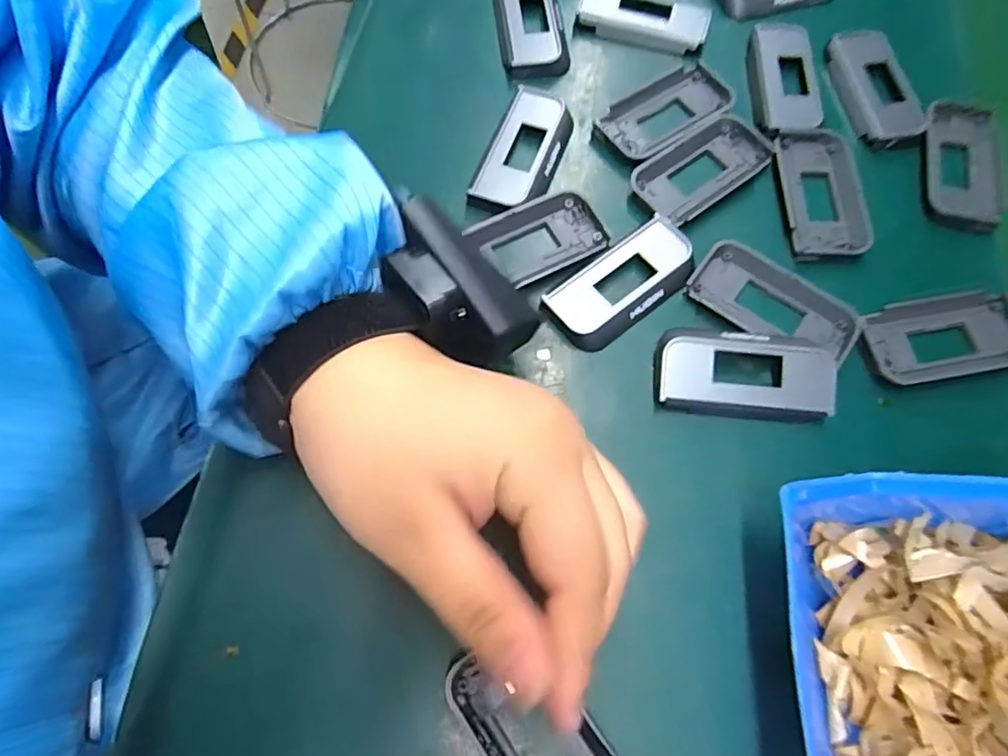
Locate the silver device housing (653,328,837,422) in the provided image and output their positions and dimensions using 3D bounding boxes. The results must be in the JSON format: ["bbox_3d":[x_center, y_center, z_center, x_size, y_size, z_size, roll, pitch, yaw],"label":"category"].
[{"bbox_3d":[0.104,-0.002,0.262,0.076,0.015,0.034,3,70,2],"label":"silver device housing"}]

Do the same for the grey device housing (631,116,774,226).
[{"bbox_3d":[0.102,-0.108,0.309,0.075,0.009,0.037,-37,73,-12],"label":"grey device housing"}]

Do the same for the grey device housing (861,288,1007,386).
[{"bbox_3d":[0.202,-0.018,0.275,0.076,0.007,0.039,-11,70,-4],"label":"grey device housing"}]

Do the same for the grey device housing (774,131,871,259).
[{"bbox_3d":[0.160,-0.093,0.302,0.038,0.009,0.074,-1,69,0],"label":"grey device housing"}]

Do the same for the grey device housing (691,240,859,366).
[{"bbox_3d":[0.125,-0.034,0.278,0.075,0.006,0.033,34,73,12],"label":"grey device housing"}]

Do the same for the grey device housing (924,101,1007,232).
[{"bbox_3d":[0.241,-0.112,0.315,0.041,0.009,0.077,9,70,4],"label":"grey device housing"}]

